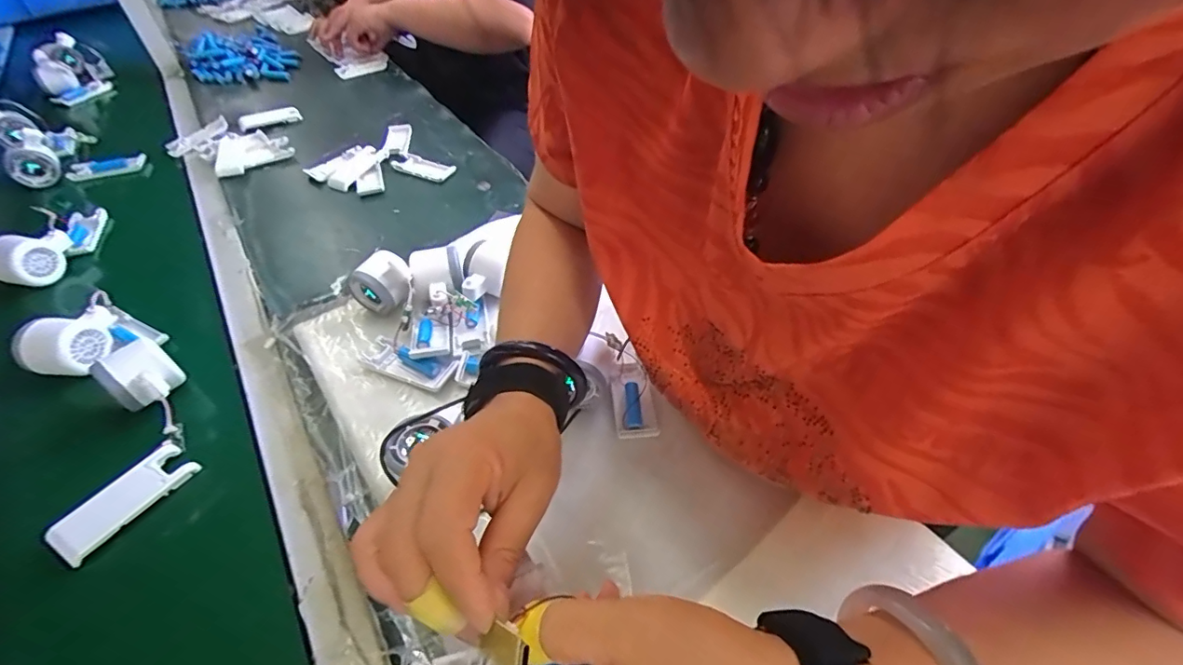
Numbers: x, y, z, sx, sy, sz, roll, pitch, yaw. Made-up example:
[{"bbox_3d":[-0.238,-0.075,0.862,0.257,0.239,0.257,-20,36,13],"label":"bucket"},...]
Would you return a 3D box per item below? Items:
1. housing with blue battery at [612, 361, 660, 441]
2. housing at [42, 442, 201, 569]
[{"bbox_3d":[0.042,0.064,0.512,0.039,0.021,0.084,-3,46,-2],"label":"housing with blue battery"},{"bbox_3d":[-0.404,0.145,0.447,0.036,0.021,0.104,20,49,19],"label":"housing"}]

